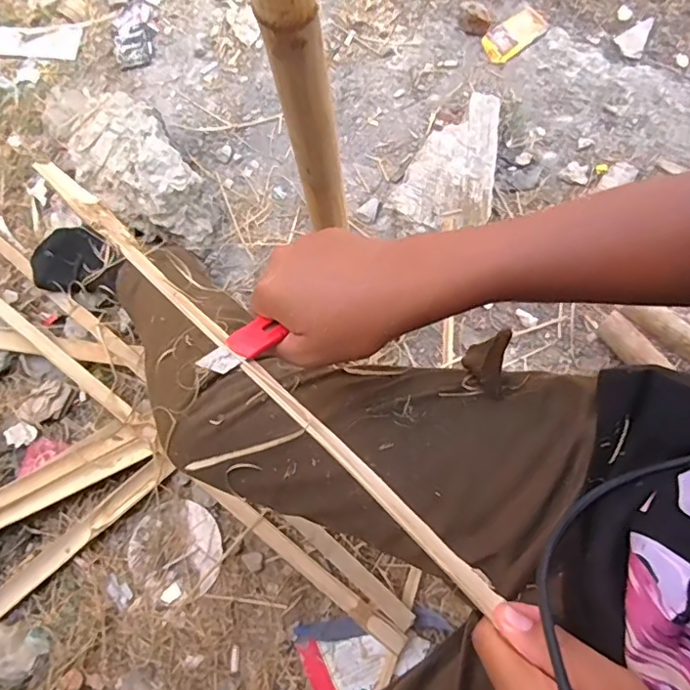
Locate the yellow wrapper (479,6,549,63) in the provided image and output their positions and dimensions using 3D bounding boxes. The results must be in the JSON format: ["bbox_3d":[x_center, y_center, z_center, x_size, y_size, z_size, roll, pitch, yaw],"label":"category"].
[{"bbox_3d":[0.291,-0.532,0.944,0.103,0.030,0.065,-30,73,-5],"label":"yellow wrapper"}]

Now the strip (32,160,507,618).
[{"bbox_3d":[-0.071,0.004,0.356,0.422,0.013,0.014,42,79,15],"label":"strip"}]

